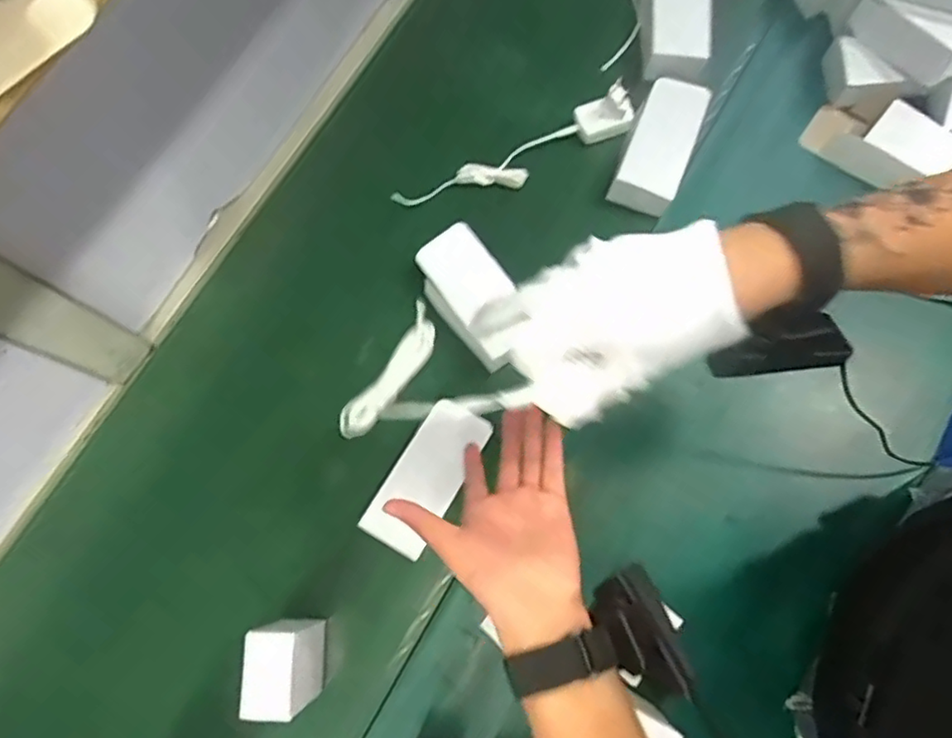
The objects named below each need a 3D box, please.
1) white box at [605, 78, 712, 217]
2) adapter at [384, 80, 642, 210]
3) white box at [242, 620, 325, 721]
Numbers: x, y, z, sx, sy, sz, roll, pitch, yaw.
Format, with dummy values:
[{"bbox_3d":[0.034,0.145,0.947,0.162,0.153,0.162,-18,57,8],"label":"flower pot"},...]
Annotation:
[{"bbox_3d":[0.206,-0.250,0.694,0.067,0.050,0.164,23,79,6],"label":"white box"},{"bbox_3d":[0.045,-0.233,0.682,0.274,0.047,0.042,-26,78,-4],"label":"adapter"},{"bbox_3d":[-0.164,0.253,0.543,0.047,0.081,0.073,-2,77,1],"label":"white box"}]

